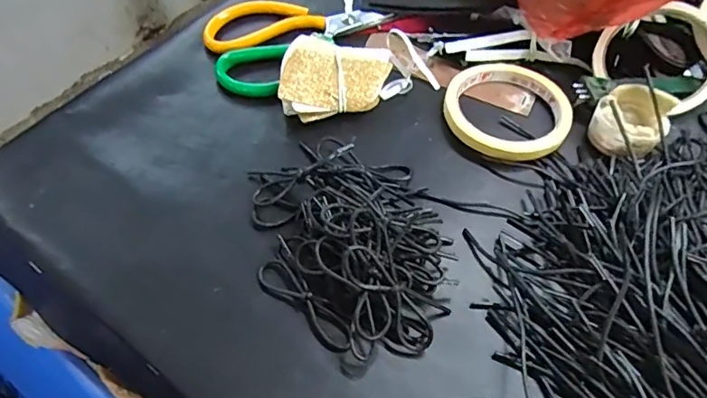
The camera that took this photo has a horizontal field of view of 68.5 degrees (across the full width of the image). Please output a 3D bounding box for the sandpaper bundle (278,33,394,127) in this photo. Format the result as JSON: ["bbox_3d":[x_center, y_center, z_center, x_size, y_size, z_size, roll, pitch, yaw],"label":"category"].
[{"bbox_3d":[-0.014,-0.090,0.395,0.079,0.010,0.068,10,68,-8],"label":"sandpaper bundle"}]

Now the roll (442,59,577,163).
[{"bbox_3d":[0.118,-0.073,0.394,0.092,0.014,0.095,0,57,0],"label":"roll"}]

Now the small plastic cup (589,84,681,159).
[{"bbox_3d":[0.199,-0.055,0.375,0.047,0.038,0.046,0,57,0],"label":"small plastic cup"}]

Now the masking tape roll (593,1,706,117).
[{"bbox_3d":[0.242,-0.114,0.407,0.090,0.021,0.090,-3,78,14],"label":"masking tape roll"}]

